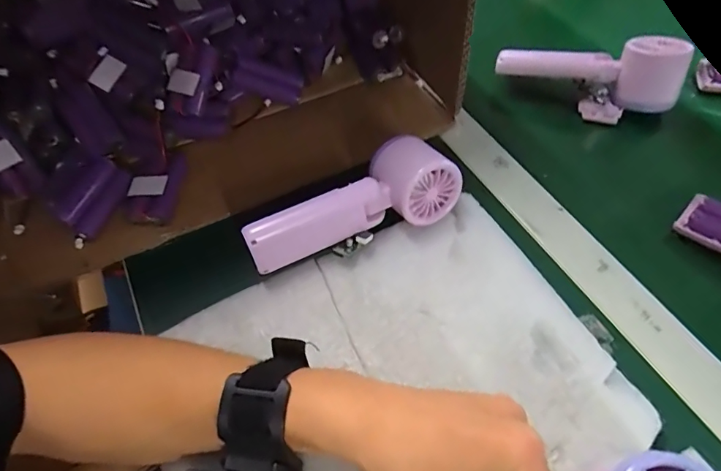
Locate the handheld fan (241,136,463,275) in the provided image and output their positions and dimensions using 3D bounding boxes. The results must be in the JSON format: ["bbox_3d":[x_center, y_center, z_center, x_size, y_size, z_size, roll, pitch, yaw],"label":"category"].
[{"bbox_3d":[-0.007,-0.025,0.352,0.165,0.052,0.060,-21,57,-11],"label":"handheld fan"}]

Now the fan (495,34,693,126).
[{"bbox_3d":[0.217,-0.152,0.440,0.161,0.059,0.056,5,56,6],"label":"fan"}]

